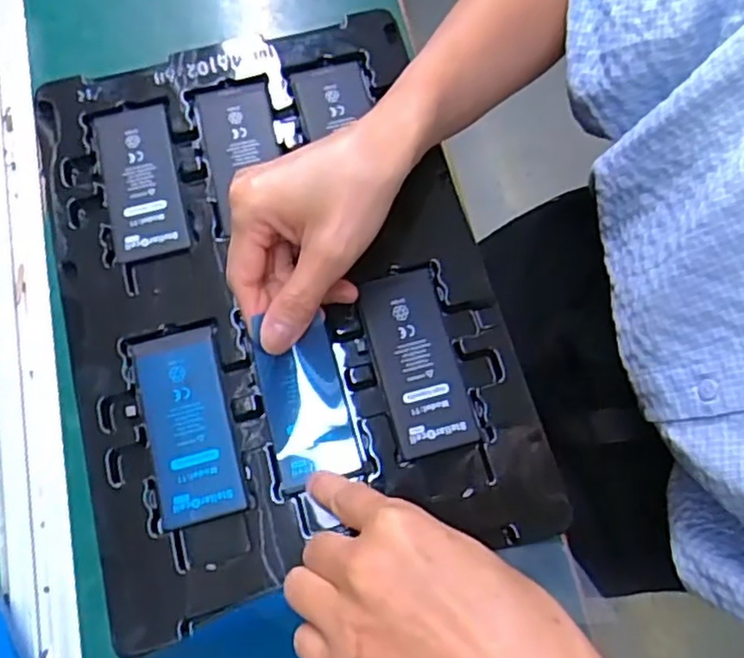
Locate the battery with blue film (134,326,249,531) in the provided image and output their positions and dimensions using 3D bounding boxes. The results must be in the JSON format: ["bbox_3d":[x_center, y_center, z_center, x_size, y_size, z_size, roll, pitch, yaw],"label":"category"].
[{"bbox_3d":[-0.096,0.049,0.358,0.043,0.004,0.099,-14,72,-4],"label":"battery with blue film"}]

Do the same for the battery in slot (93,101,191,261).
[{"bbox_3d":[-0.137,-0.090,0.405,0.045,0.004,0.099,-13,72,-4],"label":"battery in slot"}]

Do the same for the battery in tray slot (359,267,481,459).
[{"bbox_3d":[0.024,0.016,0.368,0.042,0.004,0.099,-14,72,-4],"label":"battery in tray slot"}]

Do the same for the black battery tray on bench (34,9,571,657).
[{"bbox_3d":[-0.054,-0.027,0.381,0.228,0.014,0.324,-15,72,-5],"label":"black battery tray on bench"}]

